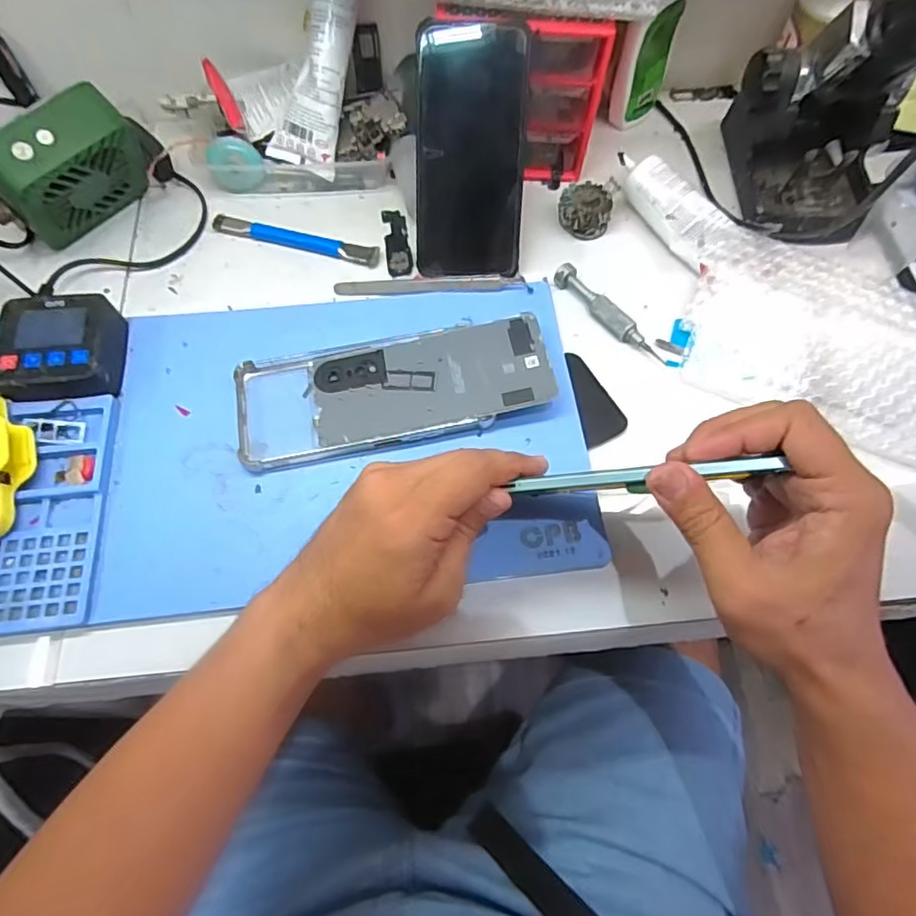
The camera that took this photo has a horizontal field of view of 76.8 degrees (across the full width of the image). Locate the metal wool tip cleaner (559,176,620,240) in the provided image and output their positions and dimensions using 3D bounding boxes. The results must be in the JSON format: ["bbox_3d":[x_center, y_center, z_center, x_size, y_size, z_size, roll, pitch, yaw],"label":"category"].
[{"bbox_3d":[0.104,-0.203,0.468,0.041,0.032,0.041,0,65,0],"label":"metal wool tip cleaner"}]

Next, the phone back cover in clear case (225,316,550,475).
[{"bbox_3d":[-0.043,-0.047,0.393,0.207,0.025,0.080,-11,66,-5],"label":"phone back cover in clear case"}]

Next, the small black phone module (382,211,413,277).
[{"bbox_3d":[-0.049,-0.176,0.470,0.019,0.004,0.072,-7,65,-4],"label":"small black phone module"}]

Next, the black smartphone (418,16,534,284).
[{"bbox_3d":[0.009,-0.218,0.419,0.077,0.163,0.010,1,22,0],"label":"black smartphone"}]

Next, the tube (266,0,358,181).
[{"bbox_3d":[-0.106,-0.309,0.447,0.050,0.156,0.026,25,26,10],"label":"tube"}]

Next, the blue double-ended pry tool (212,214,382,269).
[{"bbox_3d":[-0.131,-0.176,0.466,0.140,0.006,0.018,16,66,6],"label":"blue double-ended pry tool"}]

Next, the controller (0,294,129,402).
[{"bbox_3d":[-0.274,-0.072,0.394,0.074,0.034,0.073,-8,66,-4],"label":"controller"}]

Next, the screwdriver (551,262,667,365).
[{"bbox_3d":[0.111,-0.108,0.432,0.016,0.014,0.104,-37,71,-16],"label":"screwdriver"}]

